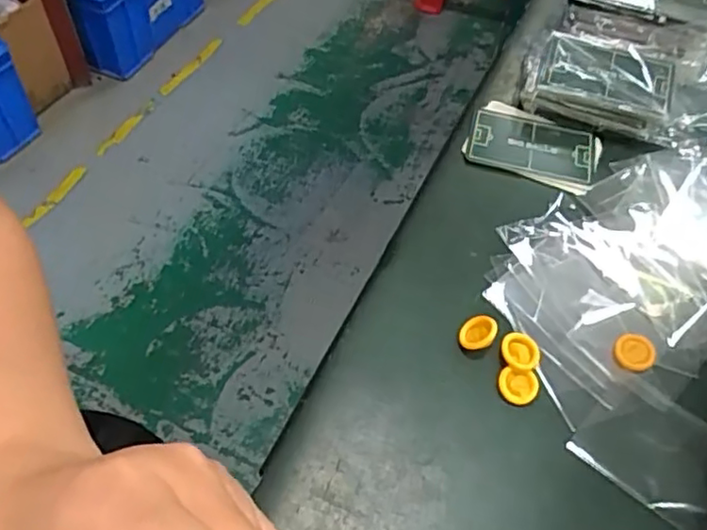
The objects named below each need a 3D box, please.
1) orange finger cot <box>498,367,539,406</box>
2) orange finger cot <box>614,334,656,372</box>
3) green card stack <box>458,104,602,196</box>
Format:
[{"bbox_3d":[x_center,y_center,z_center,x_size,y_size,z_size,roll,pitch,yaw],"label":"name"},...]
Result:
[{"bbox_3d":[0.084,0.062,0.314,0.020,0.005,0.018,9,54,3],"label":"orange finger cot"},{"bbox_3d":[0.149,0.046,0.328,0.020,0.005,0.022,2,54,-3],"label":"orange finger cot"},{"bbox_3d":[0.123,-0.080,0.423,0.087,0.009,0.061,20,55,11],"label":"green card stack"}]

